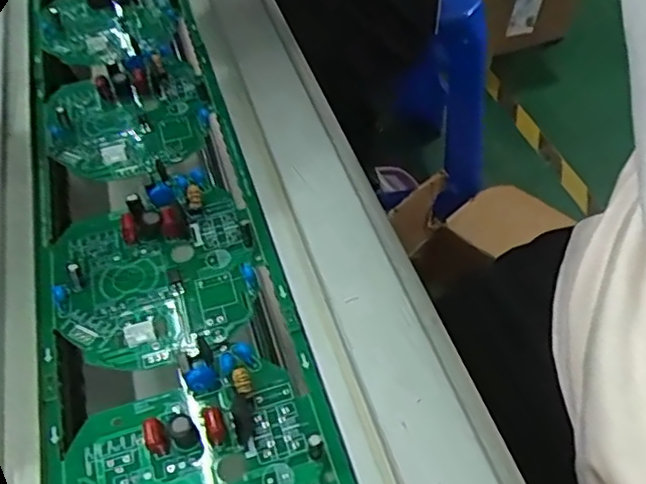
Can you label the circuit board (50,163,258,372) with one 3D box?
[{"bbox_3d":[-0.068,0.009,0.254,0.080,0.014,0.083,-27,55,-14],"label":"circuit board"}]

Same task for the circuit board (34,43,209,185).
[{"bbox_3d":[-0.099,-0.066,0.318,0.082,0.014,0.082,-29,55,-16],"label":"circuit board"}]

